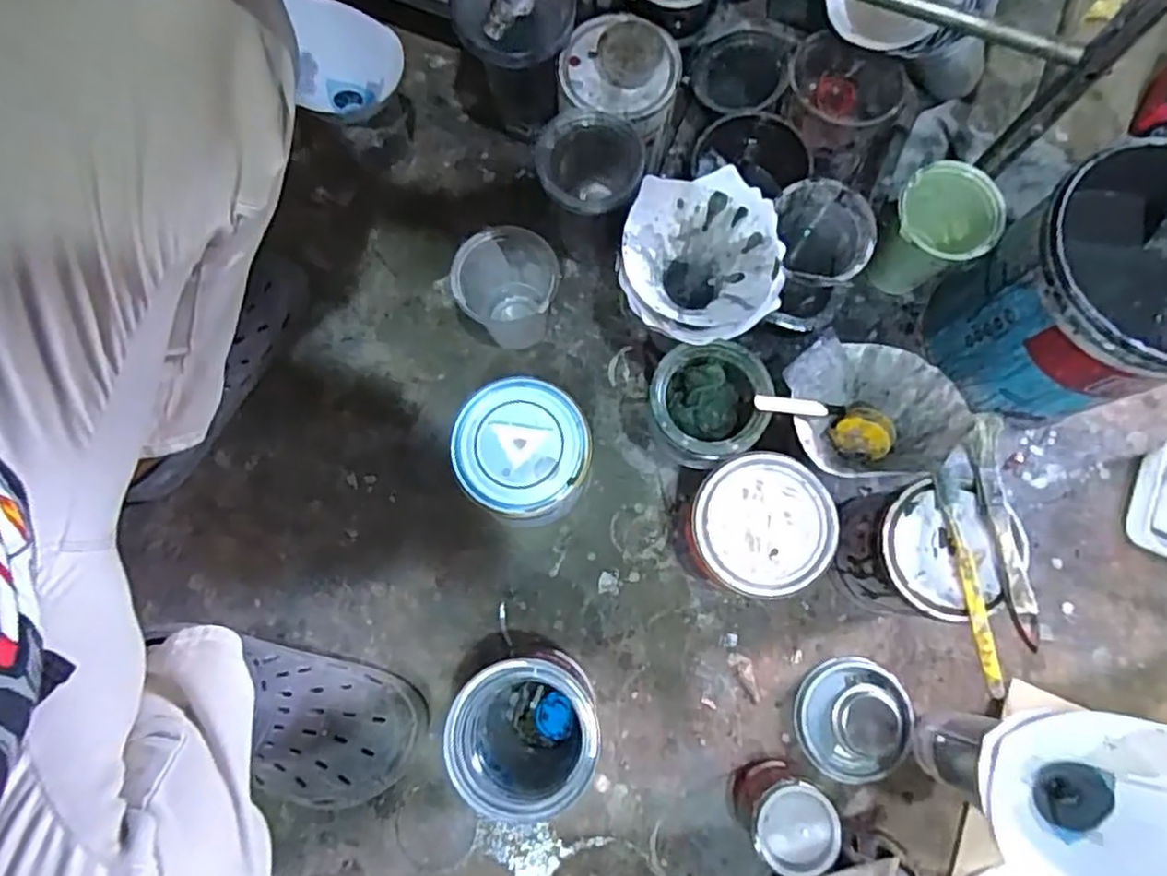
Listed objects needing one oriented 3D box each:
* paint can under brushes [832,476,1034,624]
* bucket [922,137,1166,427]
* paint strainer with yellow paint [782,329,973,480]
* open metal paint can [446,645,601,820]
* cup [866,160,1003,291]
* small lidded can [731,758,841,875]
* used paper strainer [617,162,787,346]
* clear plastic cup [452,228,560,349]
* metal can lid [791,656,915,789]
[{"bbox_3d":[0.272,0.101,0.569,0.102,0.141,0.095,0,79,0],"label":"paint can under brushes"},{"bbox_3d":[0.433,-0.116,0.583,0.179,0.197,0.171,0,79,0],"label":"bucket"},{"bbox_3d":[0.228,-0.023,0.544,0.116,0.060,0.117,0,79,0],"label":"paint strainer with yellow paint"},{"bbox_3d":[-0.044,0.234,0.548,0.106,0.131,0.106,0,79,0],"label":"open metal paint can"},{"bbox_3d":[0.322,-0.187,0.633,0.083,0.115,0.083,0,79,0],"label":"cup"},{"bbox_3d":[0.166,0.308,0.558,0.074,0.073,0.069,41,82,9],"label":"small lidded can"},{"bbox_3d":[0.093,-0.136,0.559,0.130,0.087,0.139,-11,79,-2],"label":"used paper strainer"},{"bbox_3d":[-0.069,-0.137,0.634,0.088,0.120,0.079,3,78,2],"label":"clear plastic cup"},{"bbox_3d":[0.241,0.251,0.608,0.100,0.017,0.098,0,79,0],"label":"metal can lid"}]

